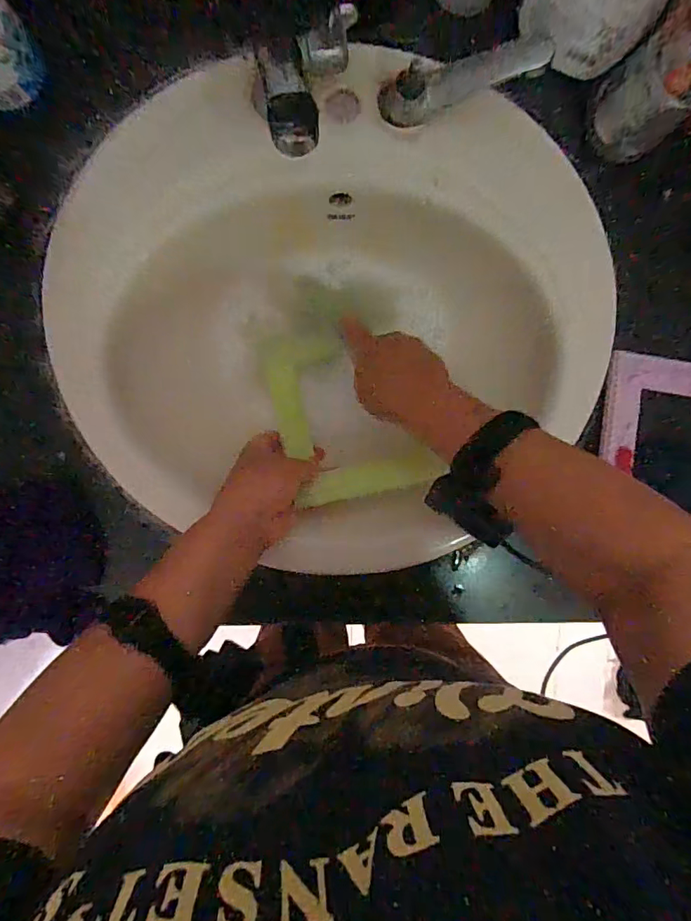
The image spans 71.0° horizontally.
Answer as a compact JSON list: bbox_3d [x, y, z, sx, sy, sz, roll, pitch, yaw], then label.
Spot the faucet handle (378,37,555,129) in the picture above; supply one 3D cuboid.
[{"bbox_3d":[0.092,-0.301,0.383,0.130,0.028,0.034,-9,99,14],"label":"faucet handle"}]

